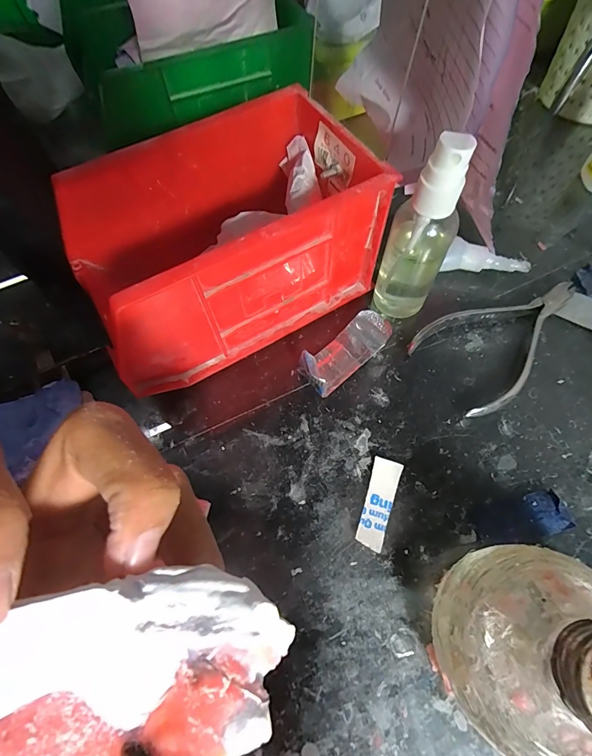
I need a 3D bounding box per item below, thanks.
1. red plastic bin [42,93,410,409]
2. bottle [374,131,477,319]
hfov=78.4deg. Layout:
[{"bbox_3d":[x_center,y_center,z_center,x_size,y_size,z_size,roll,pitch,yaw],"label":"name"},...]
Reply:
[{"bbox_3d":[-0.042,-0.080,0.218,0.158,0.083,0.098,-30,67,-11],"label":"red plastic bin"},{"bbox_3d":[0.067,-0.074,0.203,0.028,0.111,0.027,-37,68,-14],"label":"bottle"}]

